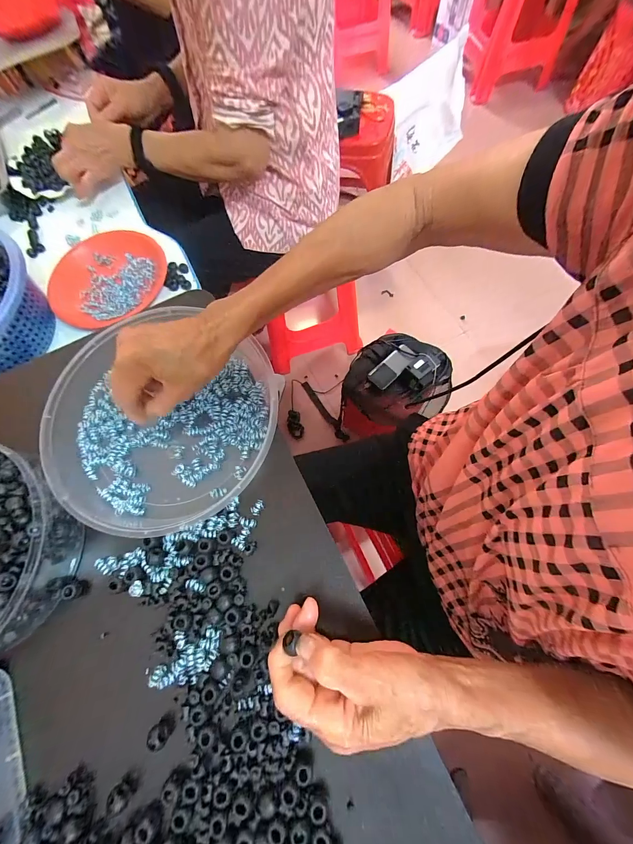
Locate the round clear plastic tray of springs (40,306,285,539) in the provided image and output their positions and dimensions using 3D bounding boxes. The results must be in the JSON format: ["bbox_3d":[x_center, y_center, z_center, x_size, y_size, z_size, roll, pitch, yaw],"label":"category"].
[{"bbox_3d":[-0.156,-0.005,0.316,0.225,0.045,0.221,-1,73,3],"label":"round clear plastic tray of springs"}]

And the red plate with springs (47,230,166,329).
[{"bbox_3d":[-0.351,-0.242,0.516,0.159,0.033,0.184,15,75,7],"label":"red plate with springs"}]

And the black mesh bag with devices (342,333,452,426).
[{"bbox_3d":[0.195,-0.106,0.765,0.236,0.110,0.226,20,75,9],"label":"black mesh bag with devices"}]

